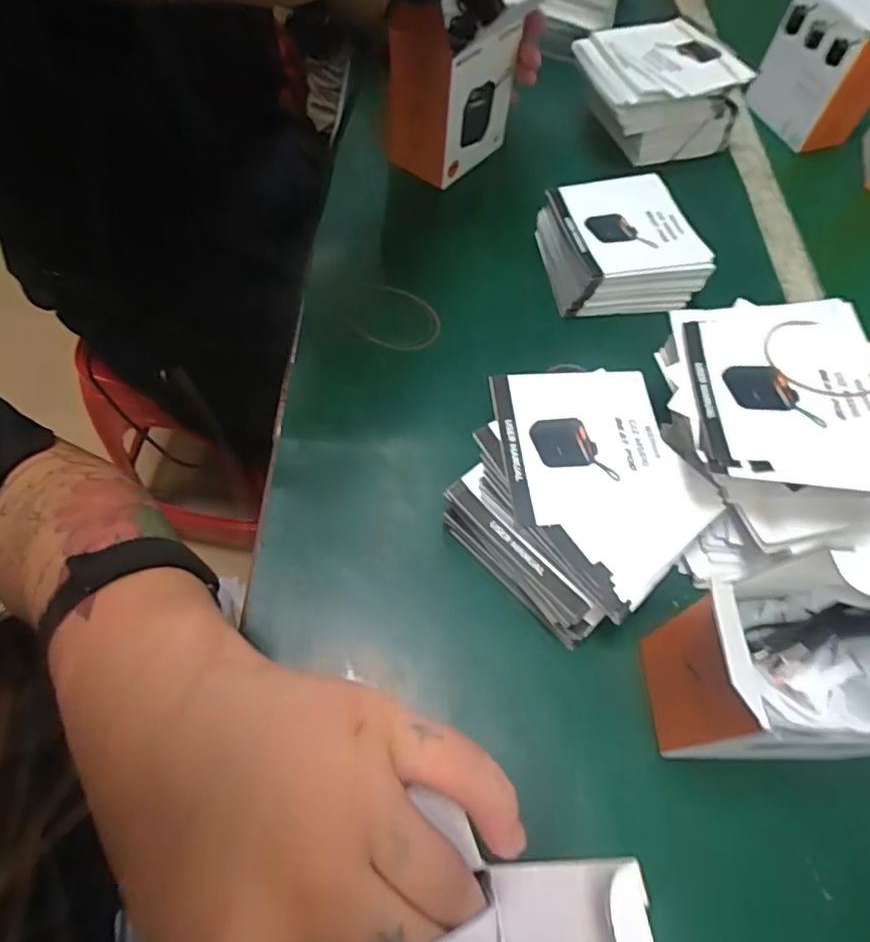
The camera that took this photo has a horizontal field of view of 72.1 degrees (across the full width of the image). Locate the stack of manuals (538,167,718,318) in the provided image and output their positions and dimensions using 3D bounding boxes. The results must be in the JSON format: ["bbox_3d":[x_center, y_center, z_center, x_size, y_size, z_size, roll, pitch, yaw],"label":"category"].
[{"bbox_3d":[0.151,-0.186,0.494,0.115,0.043,0.118,-4,60,-5],"label":"stack of manuals"}]

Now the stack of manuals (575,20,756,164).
[{"bbox_3d":[0.210,-0.355,0.570,0.151,0.080,0.103,-12,61,-10],"label":"stack of manuals"}]

